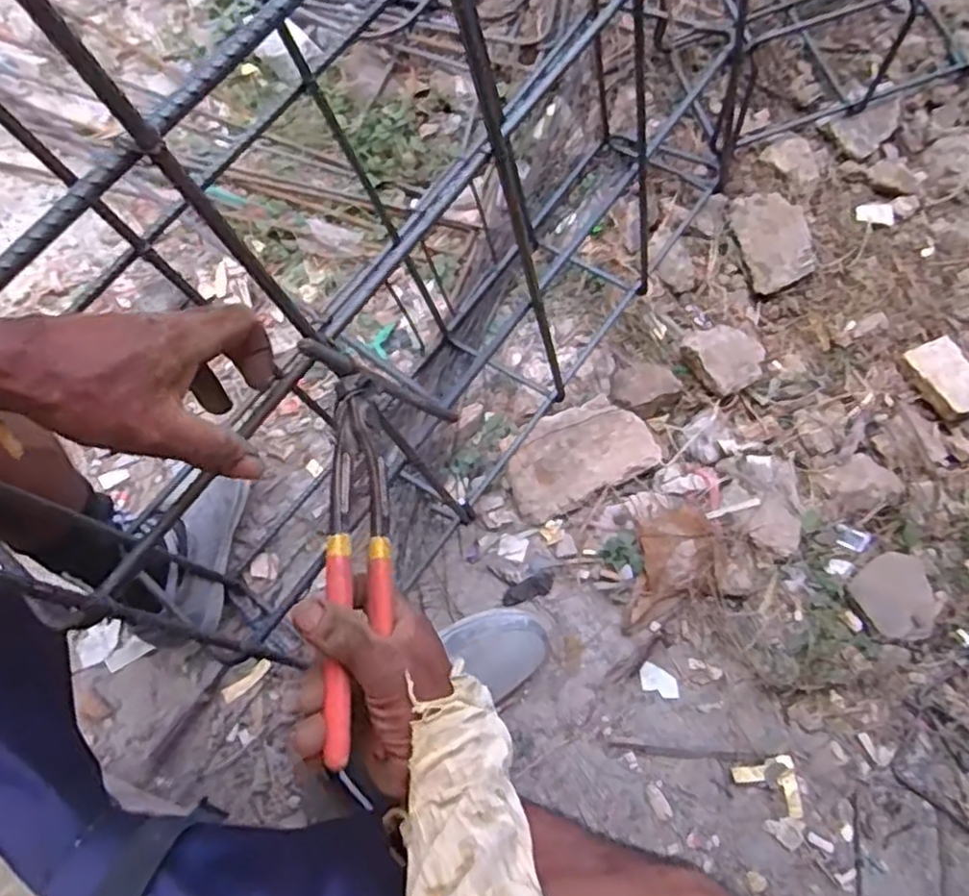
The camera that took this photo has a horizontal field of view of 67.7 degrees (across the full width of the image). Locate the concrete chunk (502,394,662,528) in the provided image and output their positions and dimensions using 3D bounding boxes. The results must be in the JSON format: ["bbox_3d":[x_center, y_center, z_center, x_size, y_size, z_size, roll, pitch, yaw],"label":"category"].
[{"bbox_3d":[0.109,0.006,0.863,0.175,0.027,0.112,-24,71,-10],"label":"concrete chunk"}]

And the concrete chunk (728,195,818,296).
[{"bbox_3d":[0.374,-0.275,0.940,0.085,0.030,0.134,-17,70,-7],"label":"concrete chunk"}]

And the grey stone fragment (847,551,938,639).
[{"bbox_3d":[0.462,0.164,0.808,0.088,0.023,0.092,-8,69,-4],"label":"grey stone fragment"}]

